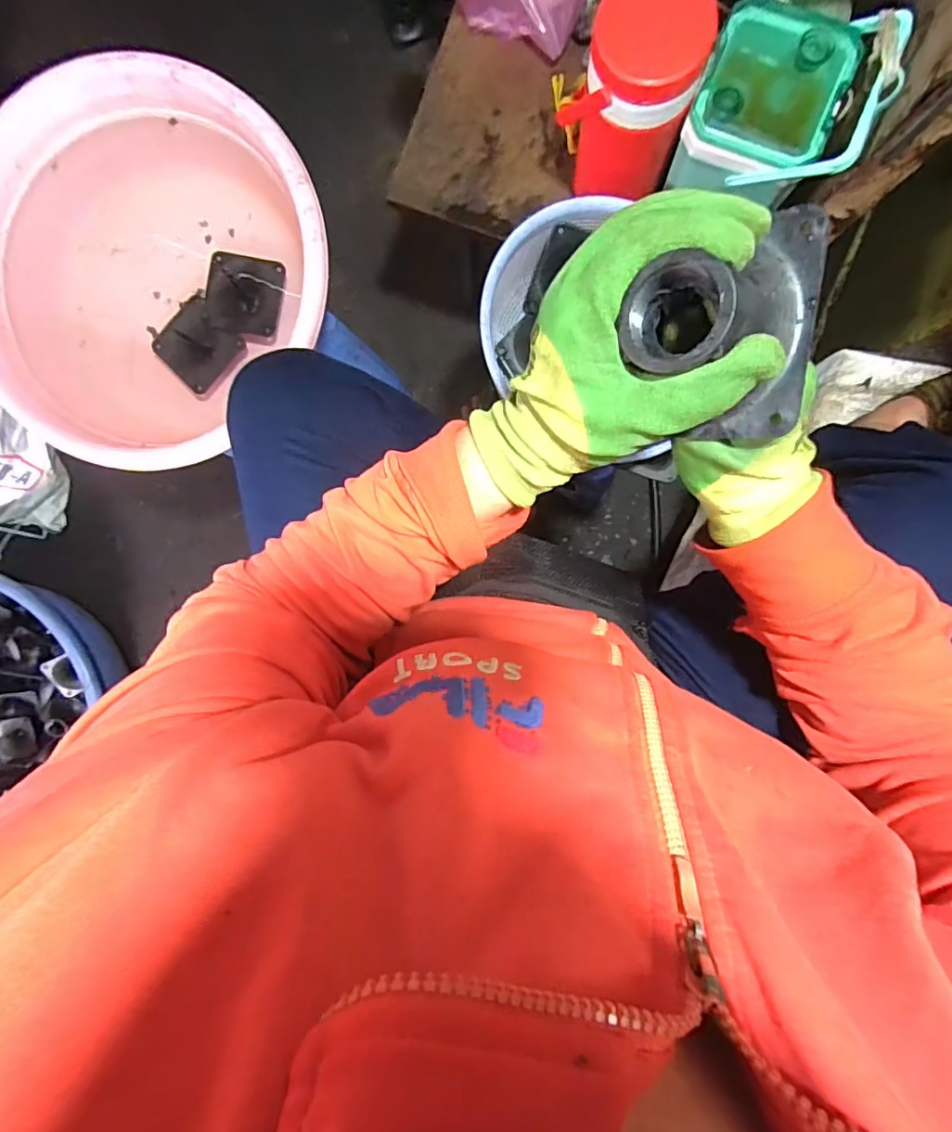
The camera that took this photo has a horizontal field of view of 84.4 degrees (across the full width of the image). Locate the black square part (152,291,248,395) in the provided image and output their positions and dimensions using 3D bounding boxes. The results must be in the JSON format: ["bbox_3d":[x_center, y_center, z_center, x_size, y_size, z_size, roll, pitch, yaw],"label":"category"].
[{"bbox_3d":[-0.340,-0.273,0.648,0.090,0.021,0.082,-39,91,5],"label":"black square part"}]

